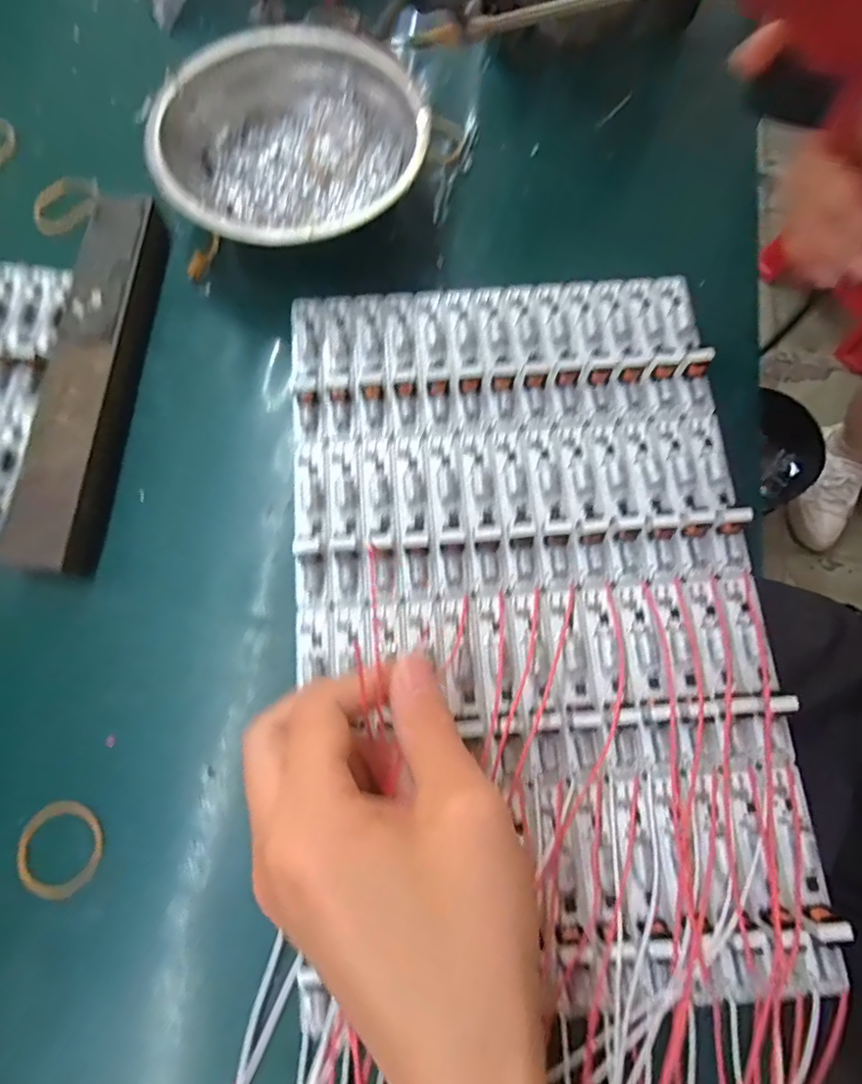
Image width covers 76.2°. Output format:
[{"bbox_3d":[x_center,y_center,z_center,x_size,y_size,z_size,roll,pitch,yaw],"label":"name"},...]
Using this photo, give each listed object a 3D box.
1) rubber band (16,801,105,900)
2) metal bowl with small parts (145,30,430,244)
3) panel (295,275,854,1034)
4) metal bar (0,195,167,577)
[{"bbox_3d":[-0.142,0.118,0.210,0.029,0.005,0.034,-13,74,-3],"label":"rubber band"},{"bbox_3d":[-0.066,-0.186,0.272,0.121,0.041,0.124,0,74,0],"label":"metal bowl with small parts"},{"bbox_3d":[0.041,0.017,0.230,0.190,0.015,0.292,-4,74,-1],"label":"panel"},{"bbox_3d":[-0.155,-0.077,0.254,0.033,0.019,0.183,3,74,1],"label":"metal bar"}]

